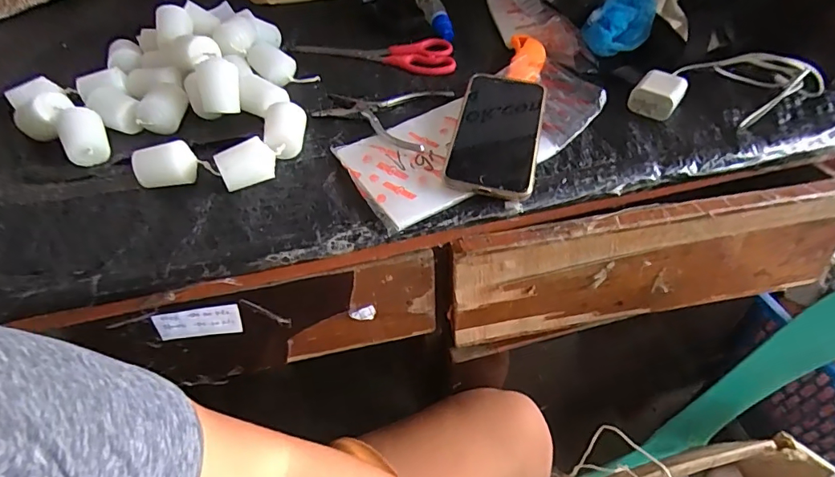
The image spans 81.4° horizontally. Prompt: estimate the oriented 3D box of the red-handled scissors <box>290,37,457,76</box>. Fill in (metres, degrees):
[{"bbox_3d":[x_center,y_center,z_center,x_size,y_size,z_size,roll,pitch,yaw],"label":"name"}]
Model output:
[{"bbox_3d":[-0.047,-0.227,0.583,0.192,0.011,0.070,10,49,10],"label":"red-handled scissors"}]

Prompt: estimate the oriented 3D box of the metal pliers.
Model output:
[{"bbox_3d":[-0.038,-0.133,0.501,0.126,0.009,0.109,15,50,14],"label":"metal pliers"}]

